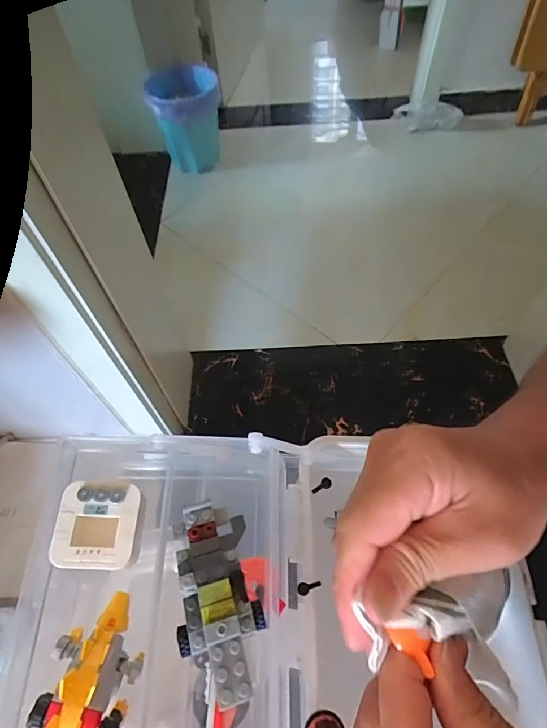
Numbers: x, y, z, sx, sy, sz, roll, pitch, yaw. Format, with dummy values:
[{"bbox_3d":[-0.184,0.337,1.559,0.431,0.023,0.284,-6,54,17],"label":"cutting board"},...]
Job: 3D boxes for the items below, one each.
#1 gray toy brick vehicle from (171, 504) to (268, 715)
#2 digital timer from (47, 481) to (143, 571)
[{"bbox_3d":[-0.029,0.115,0.210,0.038,0.028,0.087,-10,58,-4],"label":"gray toy brick vehicle"},{"bbox_3d":[-0.091,0.082,0.214,0.040,0.011,0.041,-1,58,2],"label":"digital timer"}]

